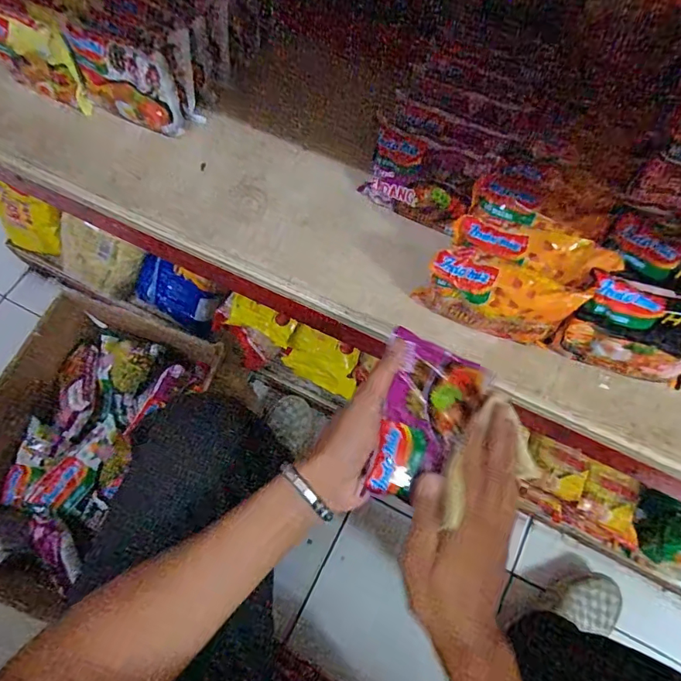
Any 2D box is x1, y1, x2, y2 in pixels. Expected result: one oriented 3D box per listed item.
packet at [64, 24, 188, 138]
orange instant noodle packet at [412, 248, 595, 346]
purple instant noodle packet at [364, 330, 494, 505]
[{"bbox_3d":[-0.265,-0.312,0.572,0.146,0.087,0.032,30,71,13],"label":"packet"},{"bbox_3d":[0.143,-0.040,0.445,0.137,0.083,0.045,26,70,12],"label":"orange instant noodle packet"},{"bbox_3d":[0.066,0.063,0.386,0.083,0.022,0.128,21,69,10],"label":"purple instant noodle packet"}]

